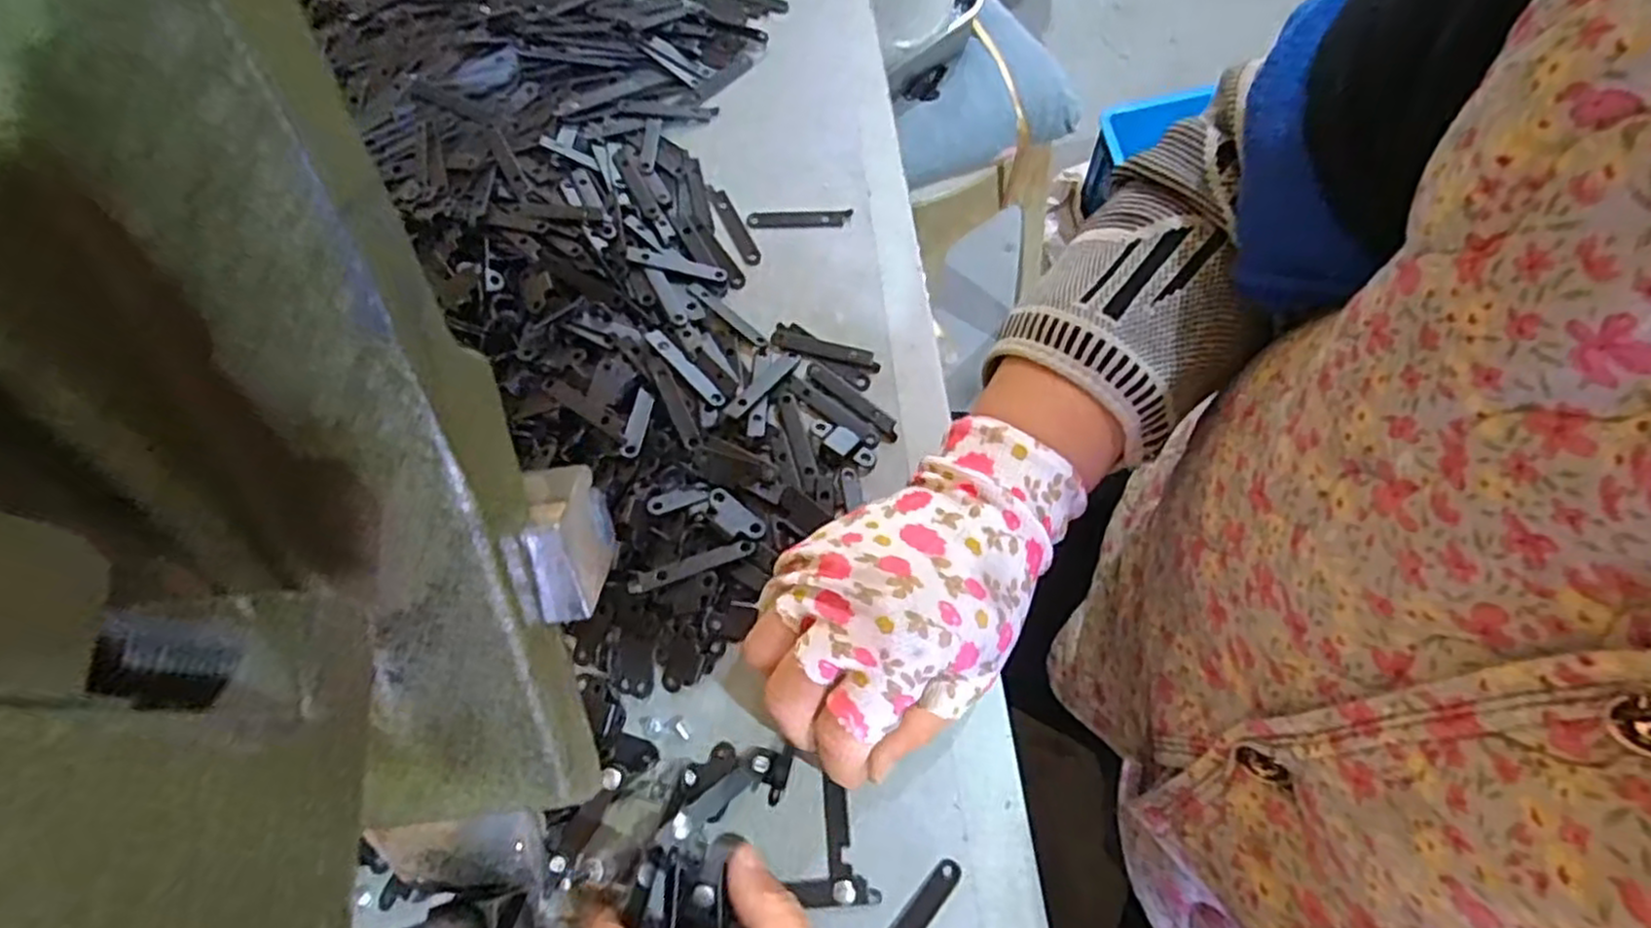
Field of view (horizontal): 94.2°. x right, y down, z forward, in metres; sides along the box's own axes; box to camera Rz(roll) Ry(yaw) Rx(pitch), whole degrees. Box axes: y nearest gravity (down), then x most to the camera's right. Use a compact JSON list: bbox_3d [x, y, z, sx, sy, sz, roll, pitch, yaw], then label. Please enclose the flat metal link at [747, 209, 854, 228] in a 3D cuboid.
[{"bbox_3d":[-0.013,-0.128,0.397,0.053,0.005,0.009,0,71,4],"label":"flat metal link"}]

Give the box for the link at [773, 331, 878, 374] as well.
[{"bbox_3d":[0.000,-0.055,0.365,0.053,0.004,0.010,16,72,9],"label":"link"}]

